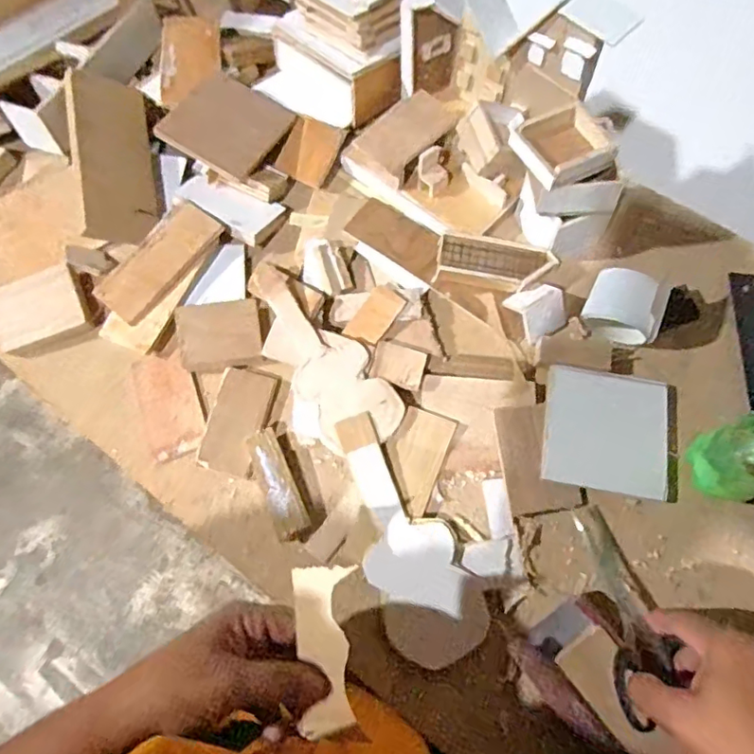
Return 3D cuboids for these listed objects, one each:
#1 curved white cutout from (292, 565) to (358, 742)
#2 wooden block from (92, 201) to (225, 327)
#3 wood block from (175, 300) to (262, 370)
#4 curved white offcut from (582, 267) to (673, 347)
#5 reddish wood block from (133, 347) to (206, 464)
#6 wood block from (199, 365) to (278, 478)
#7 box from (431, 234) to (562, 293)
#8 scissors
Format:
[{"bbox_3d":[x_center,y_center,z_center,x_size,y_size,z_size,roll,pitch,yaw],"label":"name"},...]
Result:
[{"bbox_3d":[-0.030,0.168,0.351,0.037,0.008,0.096,-8,78,-1],"label":"curved white cutout"},{"bbox_3d":[-0.206,-0.110,0.539,0.058,0.014,0.125,37,74,16],"label":"wooden block"},{"bbox_3d":[-0.143,-0.040,0.512,0.072,0.013,0.060,-11,67,-1],"label":"wood block"},{"bbox_3d":[0.220,-0.062,0.506,0.064,0.053,0.053,21,71,10],"label":"curved white offcut"},{"bbox_3d":[-0.186,0.024,0.507,0.054,0.010,0.099,-22,74,-5],"label":"reddish wood block"},{"bbox_3d":[-0.122,0.038,0.494,0.044,0.009,0.091,13,69,9],"label":"wood block"},{"bbox_3d":[0.110,-0.105,0.529,0.106,0.021,0.044,8,68,6],"label":"box"},{"bbox_3d":[0.189,0.172,0.423,0.050,0.031,0.154,-4,50,0],"label":"scissors"}]

